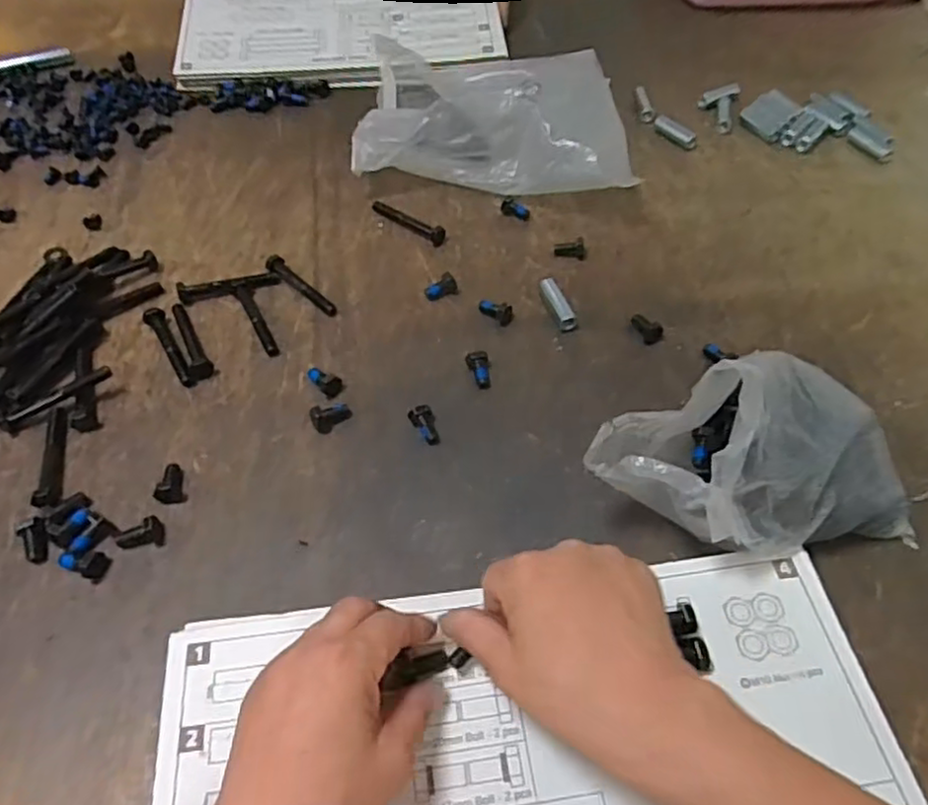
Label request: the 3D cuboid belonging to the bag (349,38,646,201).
[{"bbox_3d":[0.028,-0.282,0.672,0.252,0.071,0.189,6,52,5],"label":"bag"}]

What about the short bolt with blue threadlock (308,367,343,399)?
[{"bbox_3d":[-0.101,-0.017,0.504,0.017,0.014,0.027,-35,60,-24],"label":"short bolt with blue threadlock"}]

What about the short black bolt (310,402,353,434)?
[{"bbox_3d":[-0.093,0.010,0.483,0.028,0.015,0.015,-18,54,-13],"label":"short black bolt"}]

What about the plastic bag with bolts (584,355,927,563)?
[{"bbox_3d":[0.174,0.035,0.390,0.187,0.131,0.076,-13,53,-9],"label":"plastic bag with bolts"}]

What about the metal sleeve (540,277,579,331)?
[{"bbox_3d":[0.076,-0.079,0.549,0.014,0.011,0.048,-19,66,-14],"label":"metal sleeve"}]

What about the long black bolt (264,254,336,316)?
[{"bbox_3d":[-0.134,-0.097,0.563,0.081,0.012,0.016,38,61,26],"label":"long black bolt"}]

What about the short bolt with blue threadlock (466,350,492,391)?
[{"bbox_3d":[0.012,-0.024,0.508,0.018,0.018,0.025,-5,52,-3],"label":"short bolt with blue threadlock"}]

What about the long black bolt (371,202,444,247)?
[{"bbox_3d":[-0.051,-0.166,0.619,0.082,0.012,0.016,34,59,24],"label":"long black bolt"}]

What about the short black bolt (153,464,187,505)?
[{"bbox_3d":[-0.191,0.052,0.450,0.018,0.011,0.029,-1,52,-1],"label":"short black bolt"}]

